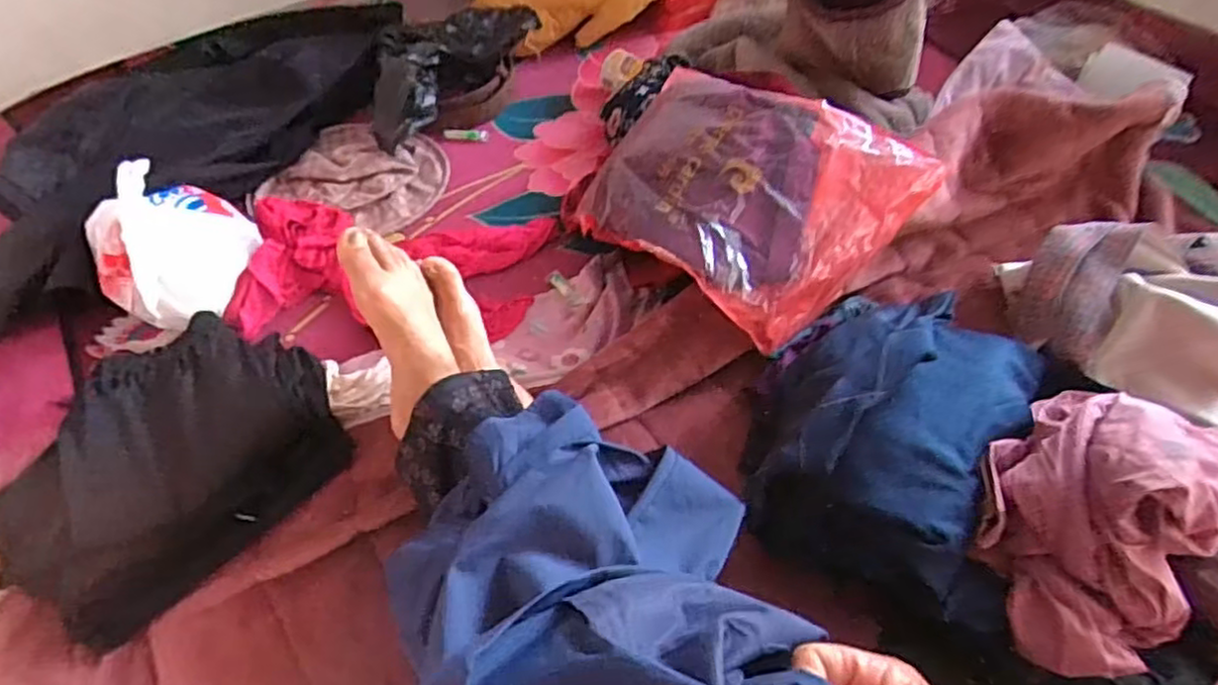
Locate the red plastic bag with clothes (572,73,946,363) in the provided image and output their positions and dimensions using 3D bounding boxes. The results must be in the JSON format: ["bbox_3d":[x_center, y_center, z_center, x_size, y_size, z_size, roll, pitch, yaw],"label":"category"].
[{"bbox_3d":[0.156,-0.171,0.827,0.346,0.107,0.270,28,58,23],"label":"red plastic bag with clothes"}]

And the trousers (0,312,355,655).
[{"bbox_3d":[-0.467,0.111,0.757,0.331,0.058,0.312,-36,58,-23],"label":"trousers"}]

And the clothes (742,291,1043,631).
[{"bbox_3d":[0.274,0.076,0.682,0.243,0.112,0.307,18,55,17],"label":"clothes"}]

